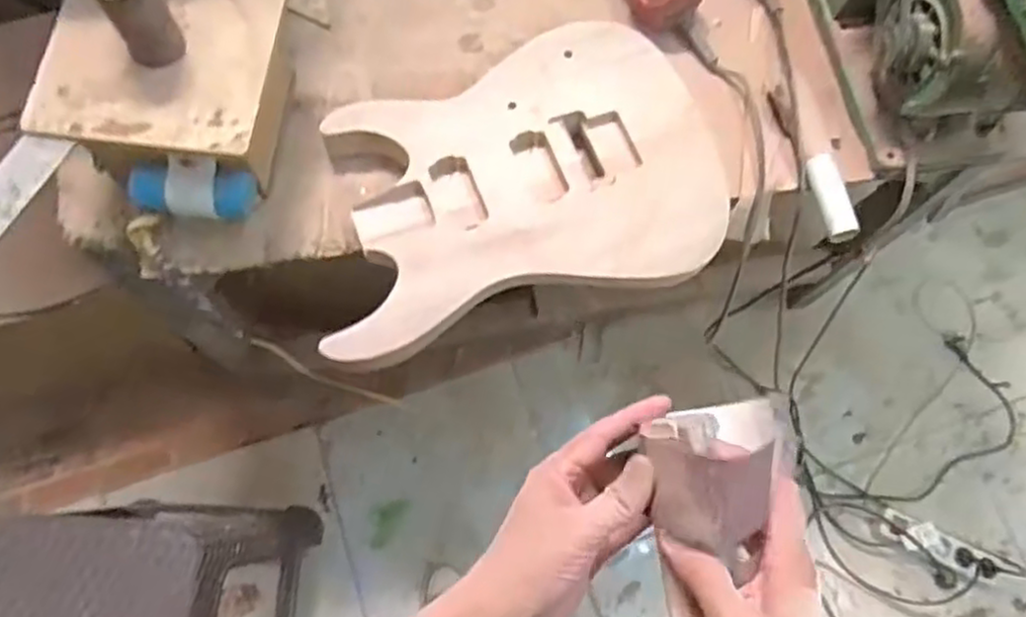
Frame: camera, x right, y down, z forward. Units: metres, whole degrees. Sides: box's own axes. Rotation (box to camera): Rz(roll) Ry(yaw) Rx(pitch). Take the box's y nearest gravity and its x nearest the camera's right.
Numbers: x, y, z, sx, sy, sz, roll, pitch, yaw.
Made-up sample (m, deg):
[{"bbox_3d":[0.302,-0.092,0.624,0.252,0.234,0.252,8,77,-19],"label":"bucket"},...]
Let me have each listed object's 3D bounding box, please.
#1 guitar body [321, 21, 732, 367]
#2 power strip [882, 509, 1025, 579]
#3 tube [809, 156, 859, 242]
[{"bbox_3d":[0.003,-0.137,0.738,0.404,0.042,0.291,-16,74,-8],"label":"guitar body"},{"bbox_3d":[0.830,0.460,1.371,0.264,0.062,0.065,24,73,5],"label":"power strip"},{"bbox_3d":[0.338,-0.117,0.769,0.025,0.025,0.095,-13,74,-7],"label":"tube"}]

